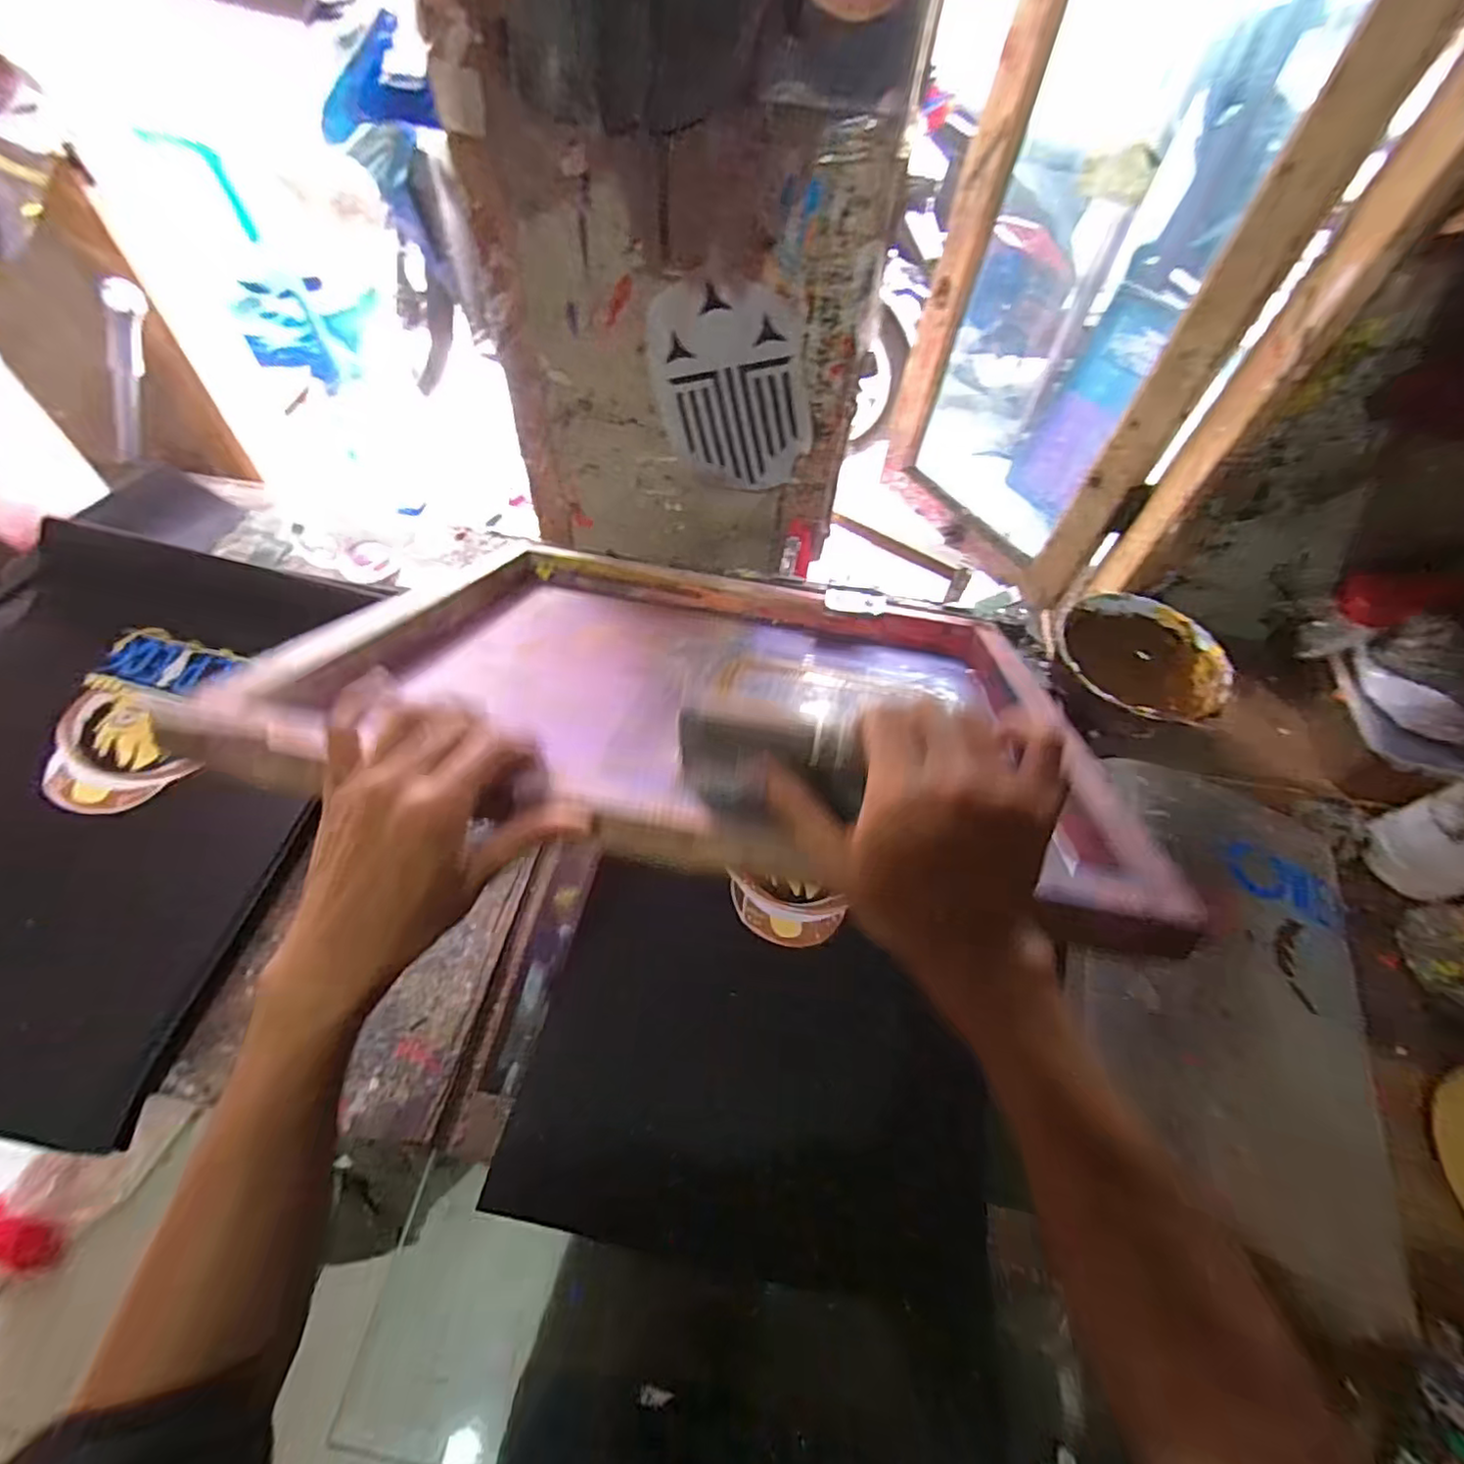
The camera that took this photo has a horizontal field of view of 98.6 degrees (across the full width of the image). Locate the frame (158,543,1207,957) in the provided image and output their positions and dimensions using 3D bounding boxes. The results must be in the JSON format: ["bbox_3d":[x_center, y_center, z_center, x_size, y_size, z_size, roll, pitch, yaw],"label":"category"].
[{"bbox_3d":[-0.012,-0.051,0.520,0.536,0.053,0.462,10,28,4],"label":"frame"}]

